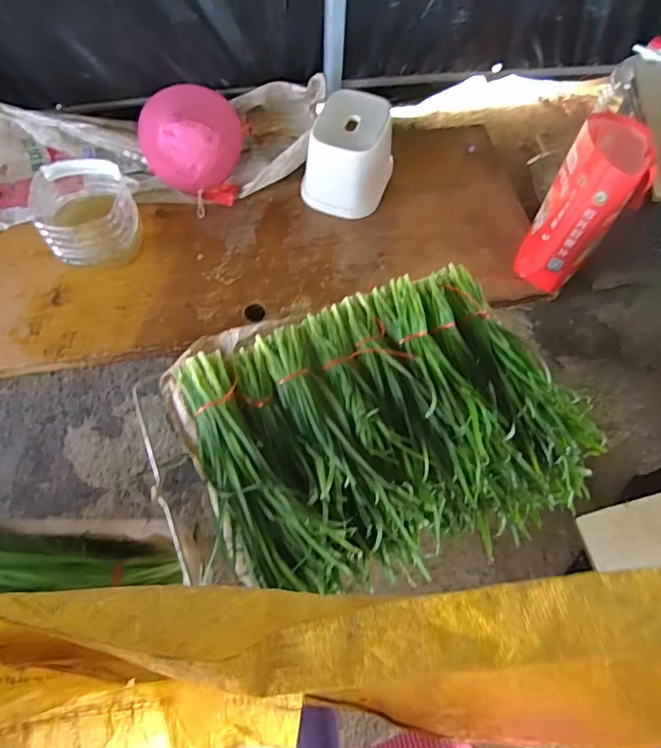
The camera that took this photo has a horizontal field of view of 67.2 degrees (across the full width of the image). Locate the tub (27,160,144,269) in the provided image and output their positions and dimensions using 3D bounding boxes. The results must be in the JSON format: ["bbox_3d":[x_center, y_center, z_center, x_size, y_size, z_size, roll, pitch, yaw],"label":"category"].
[{"bbox_3d":[-0.713,-0.477,1.460,0.271,0.182,0.285,0,65,-1],"label":"tub"}]

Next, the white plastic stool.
[{"bbox_3d":[0.064,-0.683,1.543,0.238,0.231,0.283,23,66,9],"label":"white plastic stool"}]

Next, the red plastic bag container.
[{"bbox_3d":[0.706,-0.470,1.382,0.203,0.367,0.357,24,66,10],"label":"red plastic bag container"}]

